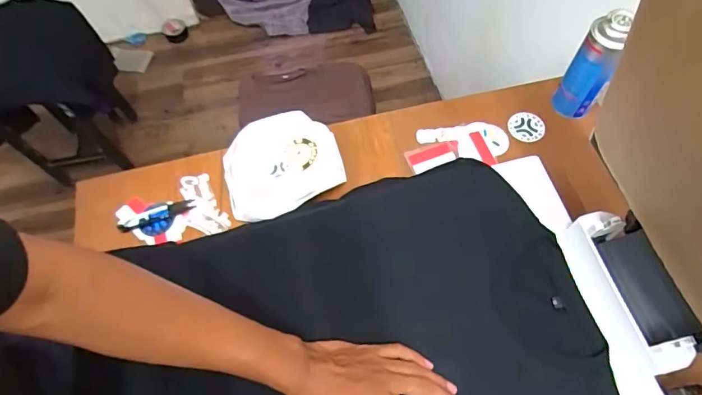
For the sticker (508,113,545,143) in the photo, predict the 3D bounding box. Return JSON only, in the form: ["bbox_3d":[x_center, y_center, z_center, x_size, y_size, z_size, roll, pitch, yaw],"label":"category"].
[{"bbox_3d":[0.301,-0.120,0.761,0.059,0.009,0.058,-1,63,2],"label":"sticker"}]

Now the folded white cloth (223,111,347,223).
[{"bbox_3d":[-0.110,-0.048,0.719,0.185,0.051,0.170,-15,63,-5],"label":"folded white cloth"}]

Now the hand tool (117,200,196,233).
[{"bbox_3d":[-0.308,0.028,0.704,0.117,0.009,0.026,-21,64,-9],"label":"hand tool"}]

